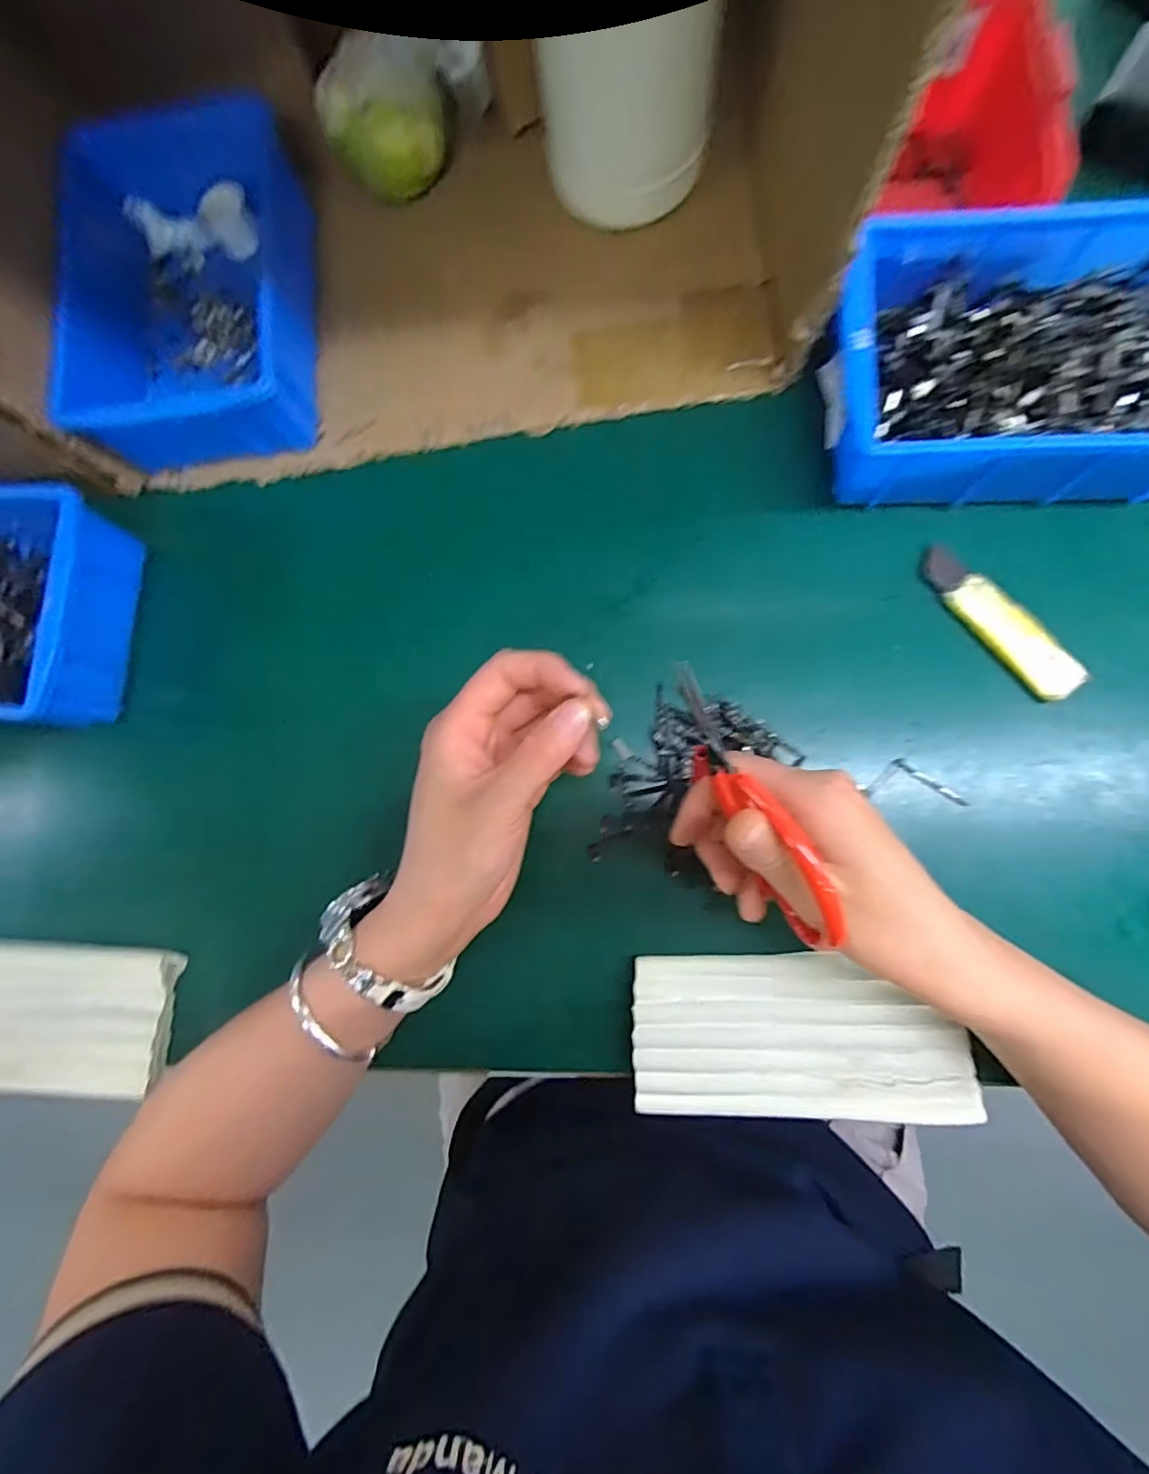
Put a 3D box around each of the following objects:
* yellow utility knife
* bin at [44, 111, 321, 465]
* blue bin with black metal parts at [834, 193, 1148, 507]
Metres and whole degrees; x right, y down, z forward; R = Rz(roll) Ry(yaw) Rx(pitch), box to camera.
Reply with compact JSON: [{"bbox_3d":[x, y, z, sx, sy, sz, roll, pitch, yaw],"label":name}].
[{"bbox_3d":[0.238,-0.065,0.330,0.028,0.006,0.105,-40,81,-1],"label":"yellow utility knife"},{"bbox_3d":[-0.239,-0.284,0.374,0.137,0.064,0.210,-3,83,5],"label":"bin"},{"bbox_3d":[0.246,-0.208,0.319,0.206,0.065,0.144,5,83,6],"label":"blue bin with black metal parts"}]

